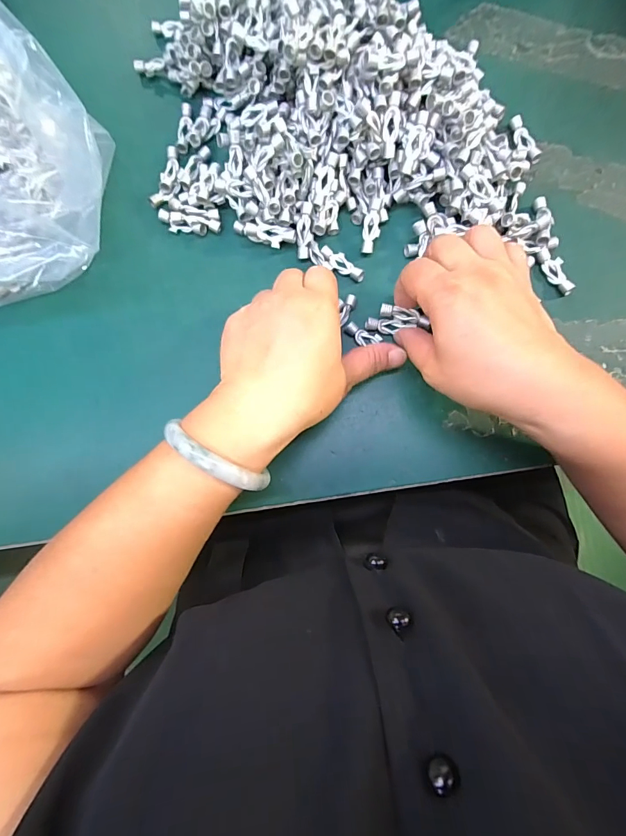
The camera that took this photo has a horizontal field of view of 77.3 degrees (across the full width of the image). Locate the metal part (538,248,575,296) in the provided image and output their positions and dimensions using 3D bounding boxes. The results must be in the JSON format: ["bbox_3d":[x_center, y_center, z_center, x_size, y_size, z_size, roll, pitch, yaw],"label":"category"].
[{"bbox_3d":[0.179,-0.108,0.287,0.013,0.007,0.037,-33,85,-2],"label":"metal part"}]

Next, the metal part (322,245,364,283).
[{"bbox_3d":[0.023,-0.116,0.295,0.013,0.007,0.037,-45,85,-3],"label":"metal part"}]

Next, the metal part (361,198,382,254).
[{"bbox_3d":[0.044,-0.143,0.294,0.012,0.012,0.037,3,85,2],"label":"metal part"}]

